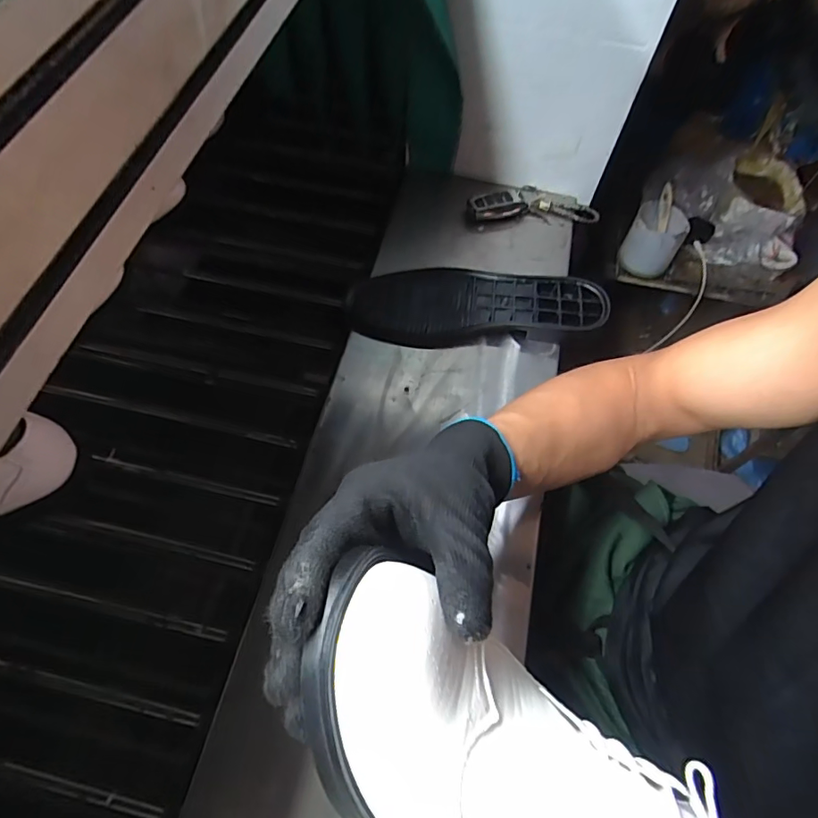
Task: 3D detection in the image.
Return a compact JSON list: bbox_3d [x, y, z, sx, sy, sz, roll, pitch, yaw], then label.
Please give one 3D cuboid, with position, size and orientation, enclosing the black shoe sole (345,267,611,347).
[{"bbox_3d":[0.076,-0.120,0.583,0.283,0.032,0.095,3,62,-1],"label":"black shoe sole"}]

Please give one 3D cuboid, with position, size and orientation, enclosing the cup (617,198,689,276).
[{"bbox_3d":[0.433,-0.302,0.903,0.088,0.098,0.094,1,62,-2],"label":"cup"}]

